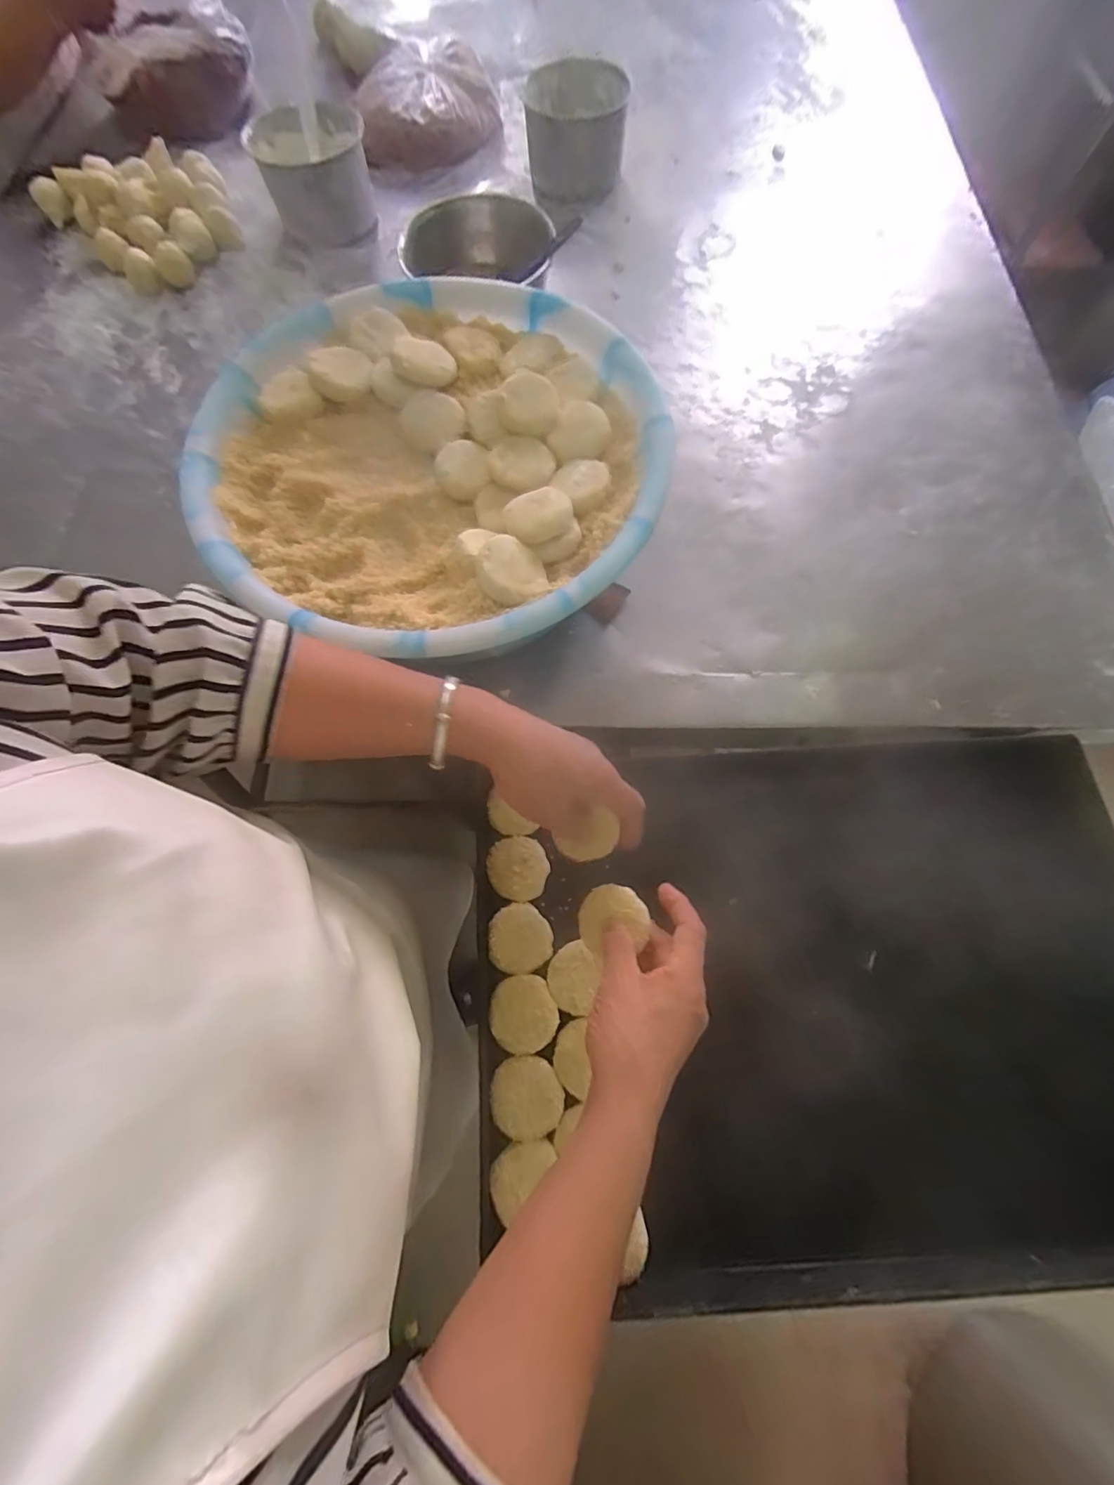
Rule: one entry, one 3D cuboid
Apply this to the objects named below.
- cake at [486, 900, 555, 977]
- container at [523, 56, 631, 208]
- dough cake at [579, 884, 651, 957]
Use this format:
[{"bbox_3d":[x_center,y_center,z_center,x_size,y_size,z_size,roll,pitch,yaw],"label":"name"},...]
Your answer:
[{"bbox_3d":[-0.032,0.175,0.475,0.055,0.011,0.058,0,73,2],"label":"cake"},{"bbox_3d":[0.026,-0.826,0.732,0.134,0.095,0.132,-1,73,1],"label":"container"},{"bbox_3d":[0.043,0.138,0.419,0.056,0.009,0.049,-14,67,15],"label":"dough cake"}]

